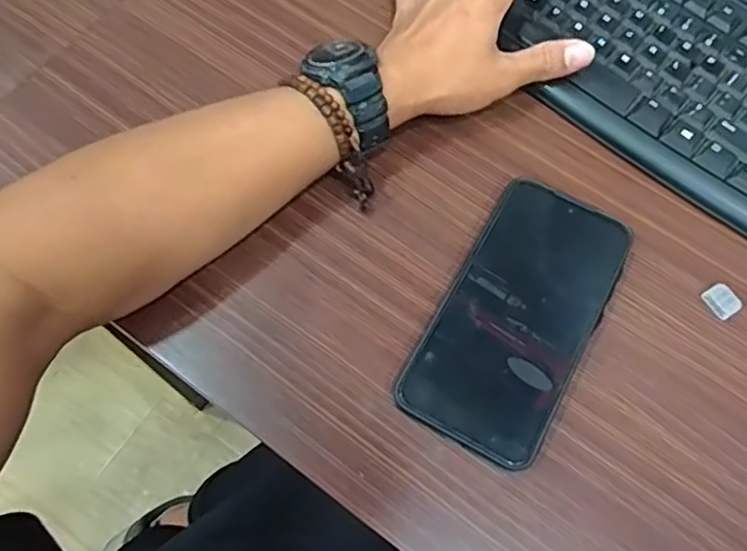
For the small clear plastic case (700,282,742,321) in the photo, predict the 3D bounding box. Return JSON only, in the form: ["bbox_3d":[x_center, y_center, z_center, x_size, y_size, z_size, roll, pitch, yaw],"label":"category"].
[{"bbox_3d":[0.204,0.015,0.363,0.015,0.004,0.019,-30,72,-14],"label":"small clear plastic case"}]

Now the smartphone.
[{"bbox_3d":[0.082,0.020,0.346,0.079,0.009,0.158,29,74,11],"label":"smartphone"}]

